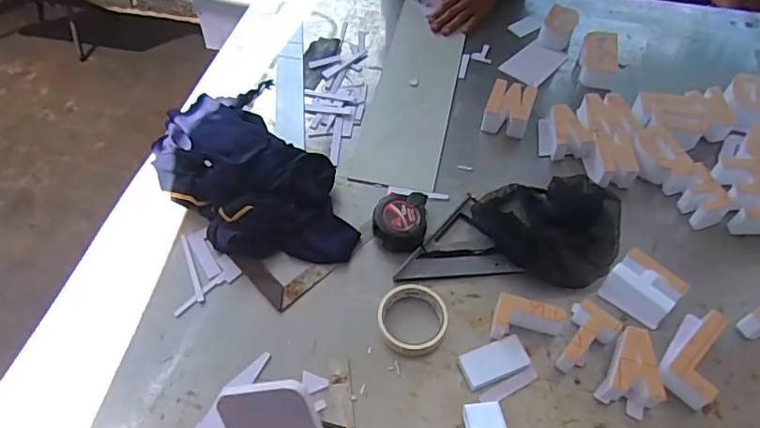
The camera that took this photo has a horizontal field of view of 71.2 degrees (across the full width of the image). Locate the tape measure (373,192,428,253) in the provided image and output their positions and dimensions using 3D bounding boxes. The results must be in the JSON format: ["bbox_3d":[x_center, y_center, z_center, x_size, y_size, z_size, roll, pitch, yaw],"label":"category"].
[{"bbox_3d":[0.029,0.012,0.781,0.078,0.046,0.093,2,57,3],"label":"tape measure"}]

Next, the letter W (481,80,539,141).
[{"bbox_3d":[0.220,-0.179,0.908,0.076,0.044,0.088,17,59,13],"label":"letter W"}]

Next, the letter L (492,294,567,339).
[{"bbox_3d":[0.190,0.138,0.681,0.087,0.049,0.049,9,57,8],"label":"letter L"}]

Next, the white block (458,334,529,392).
[{"bbox_3d":[0.144,0.187,0.668,0.082,0.017,0.043,-17,56,-12],"label":"white block"}]

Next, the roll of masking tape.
[{"bbox_3d":[0.043,0.137,0.692,0.089,0.022,0.089,0,54,0],"label":"roll of masking tape"}]

